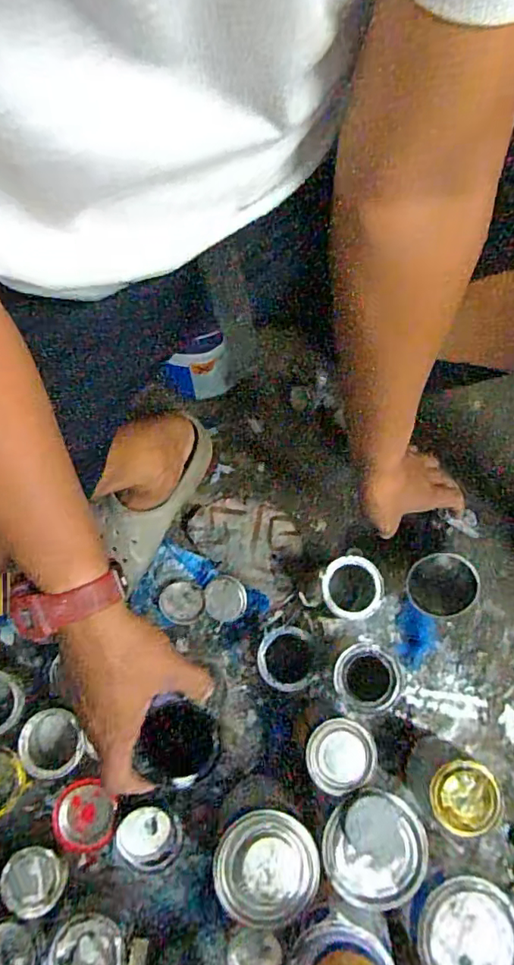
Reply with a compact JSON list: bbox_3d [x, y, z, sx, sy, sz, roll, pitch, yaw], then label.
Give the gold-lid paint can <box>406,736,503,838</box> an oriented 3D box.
[{"bbox_3d":[0.218,0.350,0.617,0.071,0.139,0.072,0,77,-2],"label":"gold-lid paint can"}]

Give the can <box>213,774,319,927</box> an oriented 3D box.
[{"bbox_3d":[0.006,0.401,0.582,0.102,0.131,0.096,0,77,-2],"label":"can"}]

